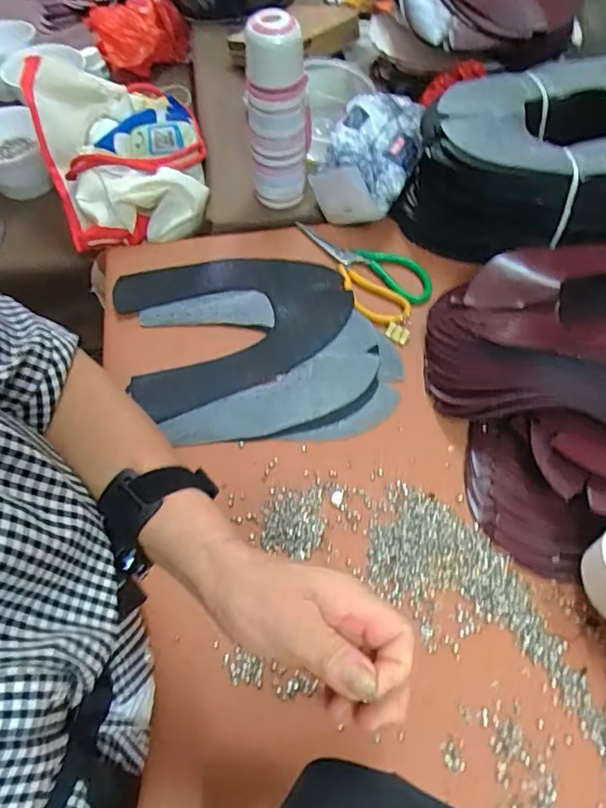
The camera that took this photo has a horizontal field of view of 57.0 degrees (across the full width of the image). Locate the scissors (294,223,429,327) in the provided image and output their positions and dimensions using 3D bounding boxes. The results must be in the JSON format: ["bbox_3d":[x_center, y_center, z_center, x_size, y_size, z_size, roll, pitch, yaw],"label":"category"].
[{"bbox_3d":[0.068,-0.170,0.690,0.189,0.012,0.100,39,67,20],"label":"scissors"}]

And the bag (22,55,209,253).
[{"bbox_3d":[-0.239,-0.349,0.746,0.204,0.099,0.269,-17,61,-9],"label":"bag"}]

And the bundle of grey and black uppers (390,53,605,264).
[{"bbox_3d":[0.280,-0.282,0.681,0.312,0.139,0.215,-7,60,-4],"label":"bundle of grey and black uppers"}]

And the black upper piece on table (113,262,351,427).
[{"bbox_3d":[-0.076,-0.100,0.654,0.263,0.011,0.201,-16,63,-5],"label":"black upper piece on table"}]

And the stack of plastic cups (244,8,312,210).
[{"bbox_3d":[-0.027,-0.328,0.658,0.071,0.226,0.083,-1,60,-1],"label":"stack of plastic cups"}]

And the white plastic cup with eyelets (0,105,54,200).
[{"bbox_3d":[-0.448,-0.371,0.838,0.109,0.063,0.127,-19,62,-11],"label":"white plastic cup with eyelets"}]

